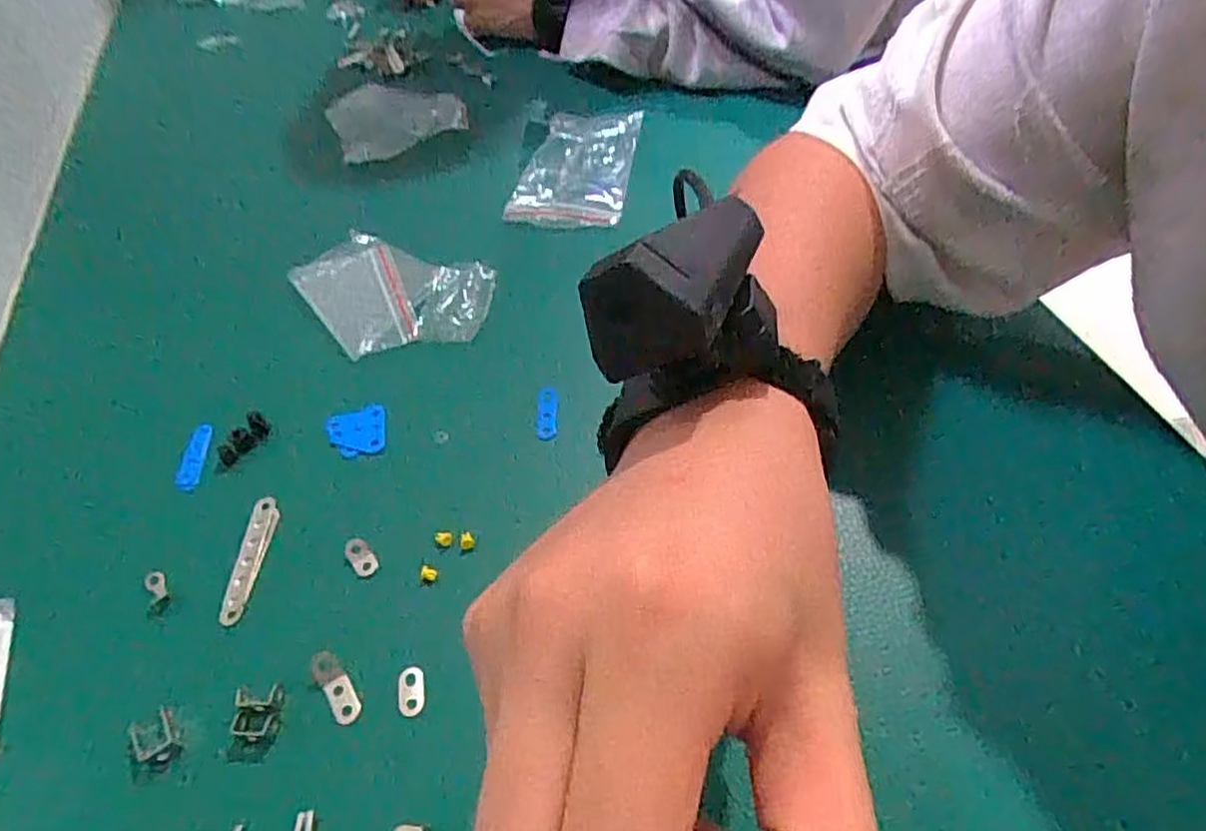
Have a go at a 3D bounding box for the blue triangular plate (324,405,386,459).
[{"bbox_3d":[-0.131,0.010,0.384,0.031,0.008,0.028,-13,51,-4],"label":"blue triangular plate"}]

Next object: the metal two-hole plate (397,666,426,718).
[{"bbox_3d":[-0.079,0.114,0.298,0.011,0.004,0.020,-9,51,-1],"label":"metal two-hole plate"}]

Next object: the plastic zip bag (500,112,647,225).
[{"bbox_3d":[-0.019,-0.172,0.506,0.076,0.011,0.113,7,64,10],"label":"plastic zip bag"}]

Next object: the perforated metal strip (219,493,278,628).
[{"bbox_3d":[-0.167,0.067,0.343,0.013,0.005,0.064,-4,51,3],"label":"perforated metal strip"}]

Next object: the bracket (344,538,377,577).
[{"bbox_3d":[-0.113,0.066,0.335,0.011,0.009,0.017,-37,56,-22],"label":"bracket"}]

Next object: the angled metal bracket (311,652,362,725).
[{"bbox_3d":[-0.111,0.113,0.300,0.011,0.004,0.031,-32,70,-18],"label":"angled metal bracket"}]

